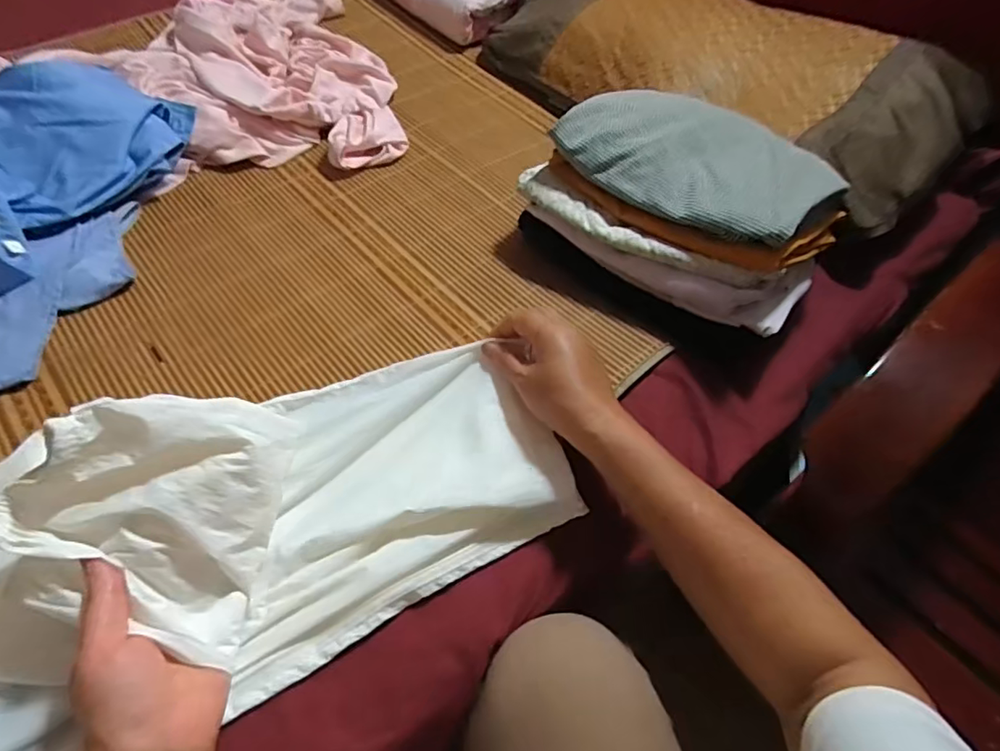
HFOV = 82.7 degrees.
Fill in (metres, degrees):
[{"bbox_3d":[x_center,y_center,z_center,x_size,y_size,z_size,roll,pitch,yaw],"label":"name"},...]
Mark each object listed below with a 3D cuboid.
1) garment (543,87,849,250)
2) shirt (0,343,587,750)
[{"bbox_3d":[0.201,-0.223,0.578,0.252,0.037,0.162,37,60,21],"label":"garment"},{"bbox_3d":[-0.311,0.186,0.302,0.797,0.130,0.230,-32,62,-24],"label":"shirt"}]

